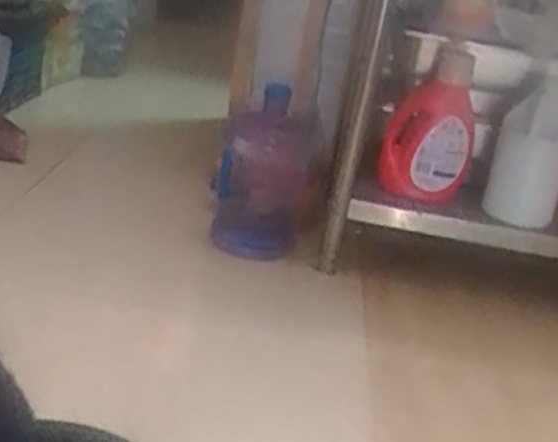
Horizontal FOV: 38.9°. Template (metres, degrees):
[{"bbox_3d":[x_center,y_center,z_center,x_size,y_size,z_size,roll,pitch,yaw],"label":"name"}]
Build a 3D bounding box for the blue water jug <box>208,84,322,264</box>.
[{"bbox_3d":[-0.033,-0.088,1.786,0.207,0.359,0.188,7,21,-8],"label":"blue water jug"}]

